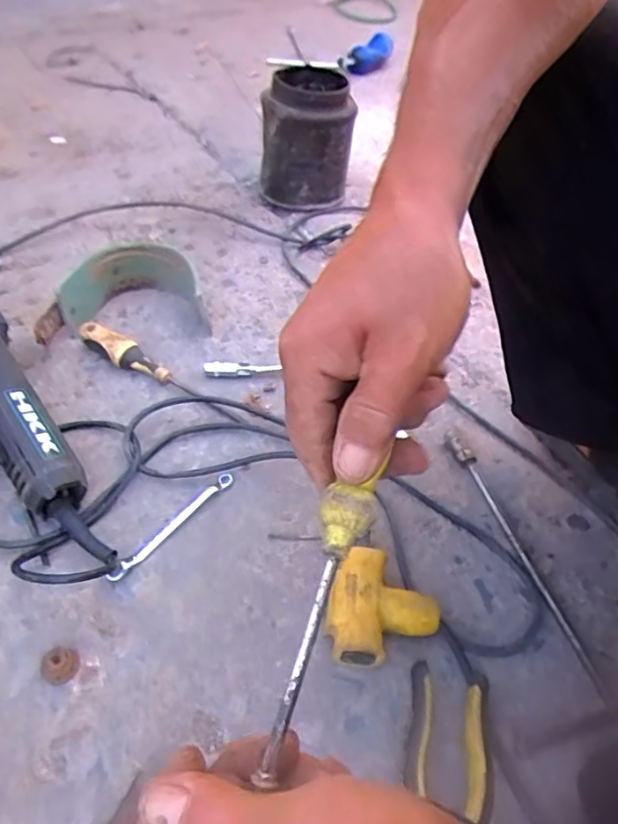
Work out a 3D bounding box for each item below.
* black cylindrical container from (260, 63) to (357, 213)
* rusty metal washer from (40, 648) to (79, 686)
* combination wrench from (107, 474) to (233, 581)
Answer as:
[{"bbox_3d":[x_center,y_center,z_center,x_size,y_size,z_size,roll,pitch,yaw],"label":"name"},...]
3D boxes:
[{"bbox_3d":[-0.003,-0.416,0.886,0.135,0.171,0.120,5,48,-2],"label":"black cylindrical container"},{"bbox_3d":[-0.184,0.185,0.422,0.025,0.017,0.026,36,54,24],"label":"rusty metal washer"},{"bbox_3d":[-0.120,0.099,0.507,0.014,0.009,0.137,34,53,22],"label":"combination wrench"}]

